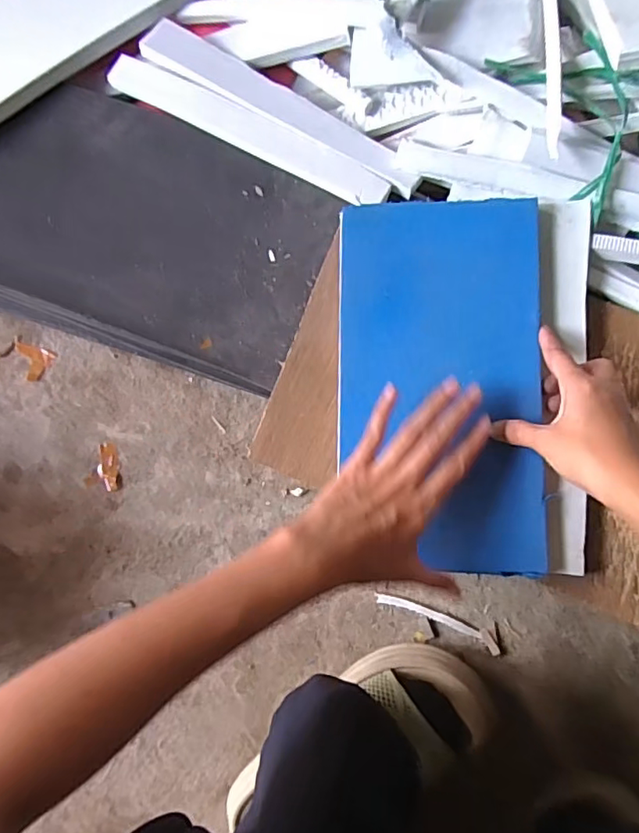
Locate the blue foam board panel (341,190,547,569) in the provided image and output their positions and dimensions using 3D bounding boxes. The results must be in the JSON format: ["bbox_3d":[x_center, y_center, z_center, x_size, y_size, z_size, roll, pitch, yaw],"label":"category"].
[{"bbox_3d":[0.090,-0.030,0.415,0.149,0.016,0.280,1,82,4],"label":"blue foam board panel"}]

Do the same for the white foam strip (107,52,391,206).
[{"bbox_3d":[-0.067,-0.258,0.493,0.286,0.011,0.034,30,87,8],"label":"white foam strip"}]

